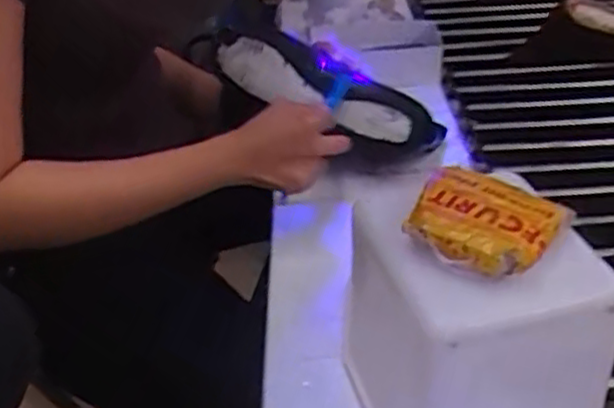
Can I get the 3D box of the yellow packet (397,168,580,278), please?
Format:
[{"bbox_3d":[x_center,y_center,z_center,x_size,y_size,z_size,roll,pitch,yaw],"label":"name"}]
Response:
[{"bbox_3d":[0.105,0.008,0.455,0.089,0.022,0.074,27,43,36],"label":"yellow packet"}]

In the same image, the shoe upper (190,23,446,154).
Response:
[{"bbox_3d":[0.008,-0.130,0.843,0.290,0.106,0.106,14,36,21],"label":"shoe upper"}]

